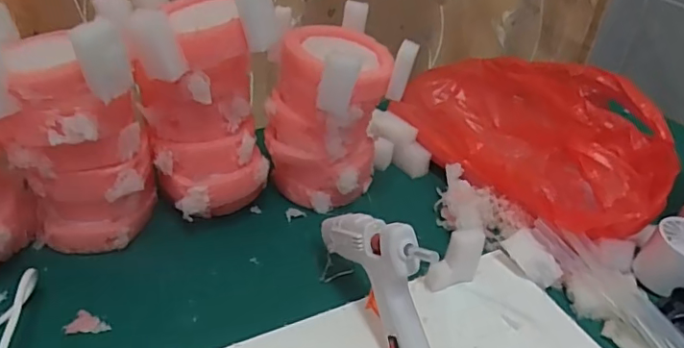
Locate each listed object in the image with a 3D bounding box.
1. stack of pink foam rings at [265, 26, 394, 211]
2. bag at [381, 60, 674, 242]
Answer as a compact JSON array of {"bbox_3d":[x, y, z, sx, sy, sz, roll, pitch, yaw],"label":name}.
[{"bbox_3d":[-0.012,-0.054,0.535,0.098,0.172,0.101,30,44,28],"label":"stack of pink foam rings"},{"bbox_3d":[0.189,-0.052,0.564,0.143,0.101,0.303,-20,45,-30],"label":"bag"}]

